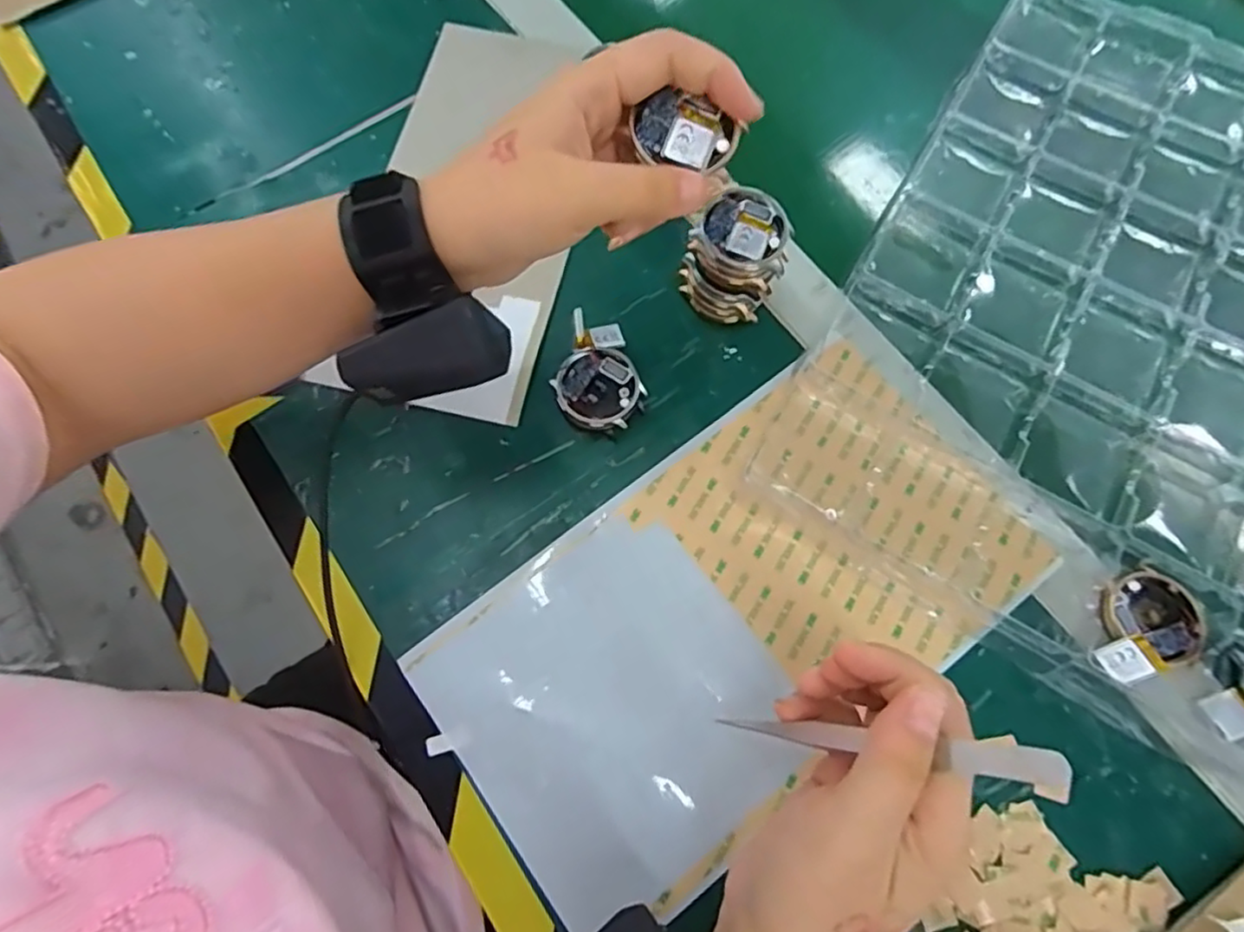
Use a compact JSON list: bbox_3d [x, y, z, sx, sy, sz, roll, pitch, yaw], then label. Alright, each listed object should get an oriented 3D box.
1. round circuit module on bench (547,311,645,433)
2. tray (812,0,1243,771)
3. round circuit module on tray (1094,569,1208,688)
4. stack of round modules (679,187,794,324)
[{"bbox_3d":[-0.016,-0.050,0.361,0.046,0.018,0.066,-18,73,-6],"label":"round circuit module on bench"},{"bbox_3d":[0.302,-0.095,0.374,0.295,0.018,0.436,31,75,9],"label":"tray"},{"bbox_3d":[0.255,0.075,0.312,0.062,0.015,0.045,-17,73,-6],"label":"round circuit module on tray"},{"bbox_3d":[0.060,-0.111,0.355,0.049,0.064,0.041,5,72,1],"label":"stack of round modules"}]

